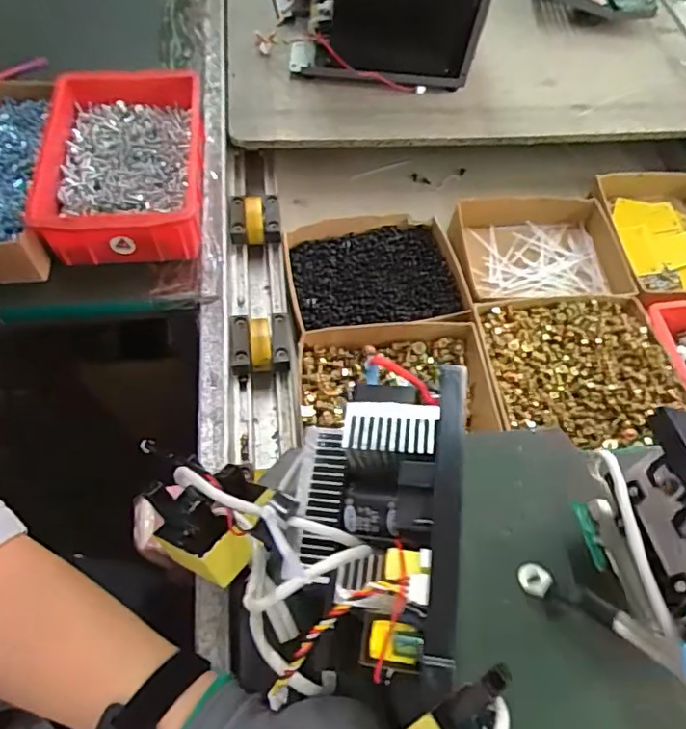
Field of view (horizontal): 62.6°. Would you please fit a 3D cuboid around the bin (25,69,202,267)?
[{"bbox_3d":[-0.207,-0.186,0.534,0.142,0.067,0.204,-4,62,-6],"label":"bin"}]

